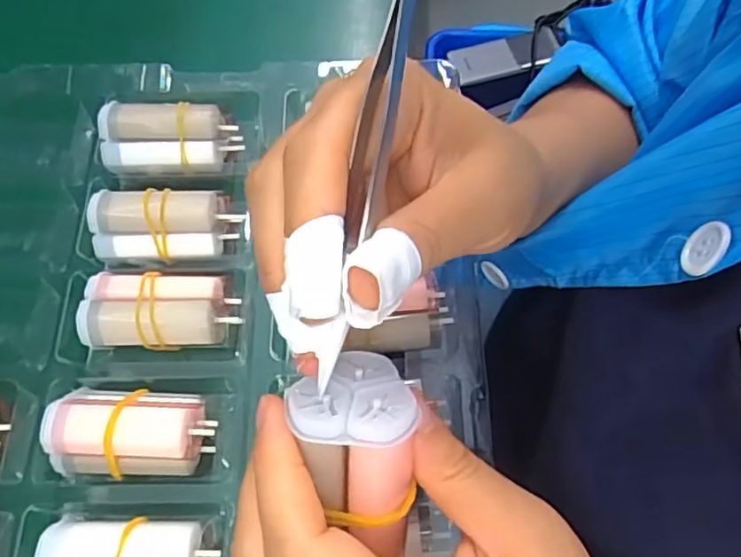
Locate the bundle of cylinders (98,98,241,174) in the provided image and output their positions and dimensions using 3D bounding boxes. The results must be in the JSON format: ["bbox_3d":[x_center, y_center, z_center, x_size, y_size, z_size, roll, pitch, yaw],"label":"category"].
[{"bbox_3d":[-0.105,-0.075,0.318,0.068,0.019,0.035,-2,67,1],"label":"bundle of cylinders"}]

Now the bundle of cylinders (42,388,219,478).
[{"bbox_3d":[-0.103,0.069,0.269,0.067,0.033,0.037,-3,67,0],"label":"bundle of cylinders"}]

